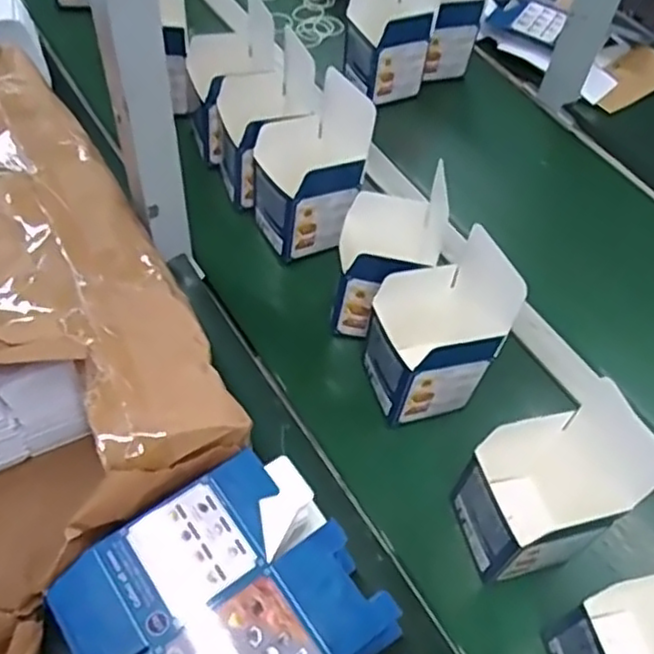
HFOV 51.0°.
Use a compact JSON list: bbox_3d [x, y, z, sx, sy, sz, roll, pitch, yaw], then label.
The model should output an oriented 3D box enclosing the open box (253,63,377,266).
[{"bbox_3d":[-0.018,-0.170,0.728,0.104,0.155,0.104,-26,58,-21],"label":"open box"}]

